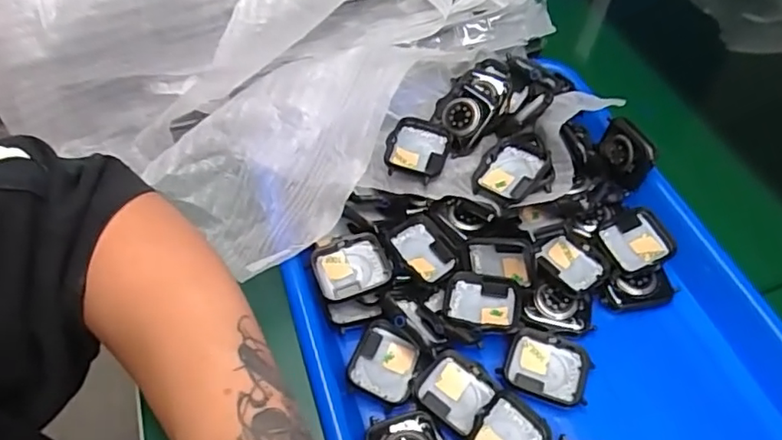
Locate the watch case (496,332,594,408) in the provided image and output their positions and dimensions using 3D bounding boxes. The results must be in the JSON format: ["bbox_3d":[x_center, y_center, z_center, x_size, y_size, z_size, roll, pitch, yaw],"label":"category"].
[{"bbox_3d":[0.086,0.083,0.322,0.045,0.006,0.036,20,57,16],"label":"watch case"}]

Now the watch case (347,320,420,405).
[{"bbox_3d":[-0.003,0.080,0.325,0.034,0.012,0.041,15,55,12],"label":"watch case"}]

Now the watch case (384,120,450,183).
[{"bbox_3d":[0.017,-0.044,0.370,0.037,0.016,0.043,13,55,11],"label":"watch case"}]

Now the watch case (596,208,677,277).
[{"bbox_3d":[0.151,0.014,0.357,0.045,0.016,0.037,-18,55,-11],"label":"watch case"}]

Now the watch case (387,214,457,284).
[{"bbox_3d":[0.020,0.018,0.355,0.036,0.011,0.041,-27,75,-28],"label":"watch case"}]

